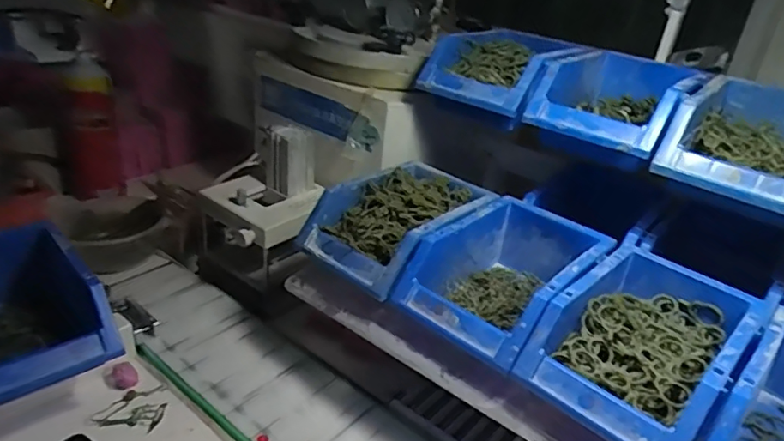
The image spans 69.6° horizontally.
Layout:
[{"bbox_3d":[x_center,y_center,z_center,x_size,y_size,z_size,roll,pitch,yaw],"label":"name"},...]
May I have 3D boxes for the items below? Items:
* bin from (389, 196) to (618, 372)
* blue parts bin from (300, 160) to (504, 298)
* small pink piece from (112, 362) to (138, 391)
[{"bbox_3d":[0.104,0.057,0.518,0.123,0.083,0.175,27,34,33],"label":"bin"},{"bbox_3d":[0.008,0.010,0.577,0.121,0.077,0.184,29,35,35],"label":"blue parts bin"},{"bbox_3d":[-0.262,0.153,0.555,0.020,0.016,0.029,-15,35,-34],"label":"small pink piece"}]

